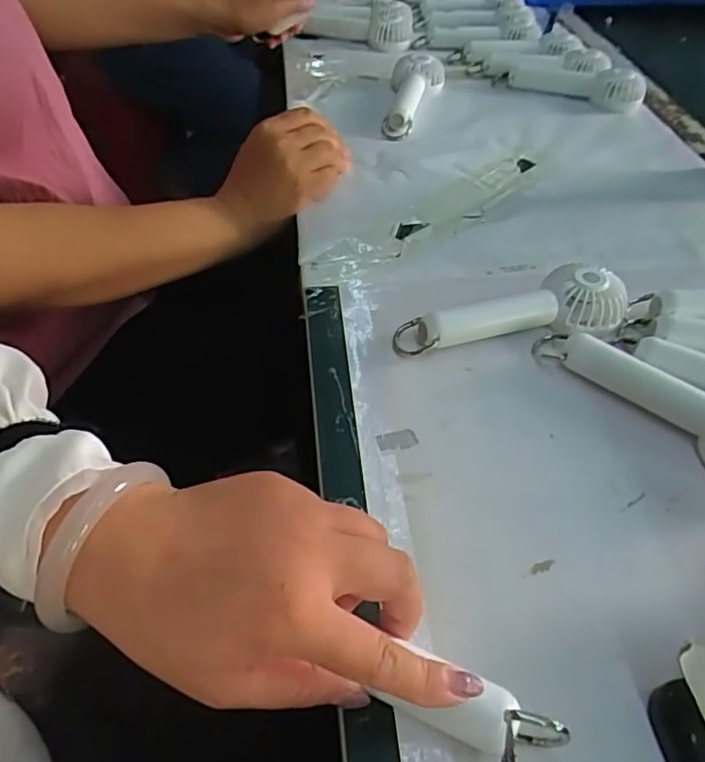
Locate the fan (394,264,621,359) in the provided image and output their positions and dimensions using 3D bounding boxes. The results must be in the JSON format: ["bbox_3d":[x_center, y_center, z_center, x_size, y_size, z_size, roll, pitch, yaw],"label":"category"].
[{"bbox_3d":[0.108,-0.043,0.404,0.157,0.034,0.050,-13,50,-14],"label":"fan"}]

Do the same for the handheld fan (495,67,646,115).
[{"bbox_3d":[0.252,-0.347,0.690,0.158,0.034,0.040,20,50,15],"label":"handheld fan"}]

